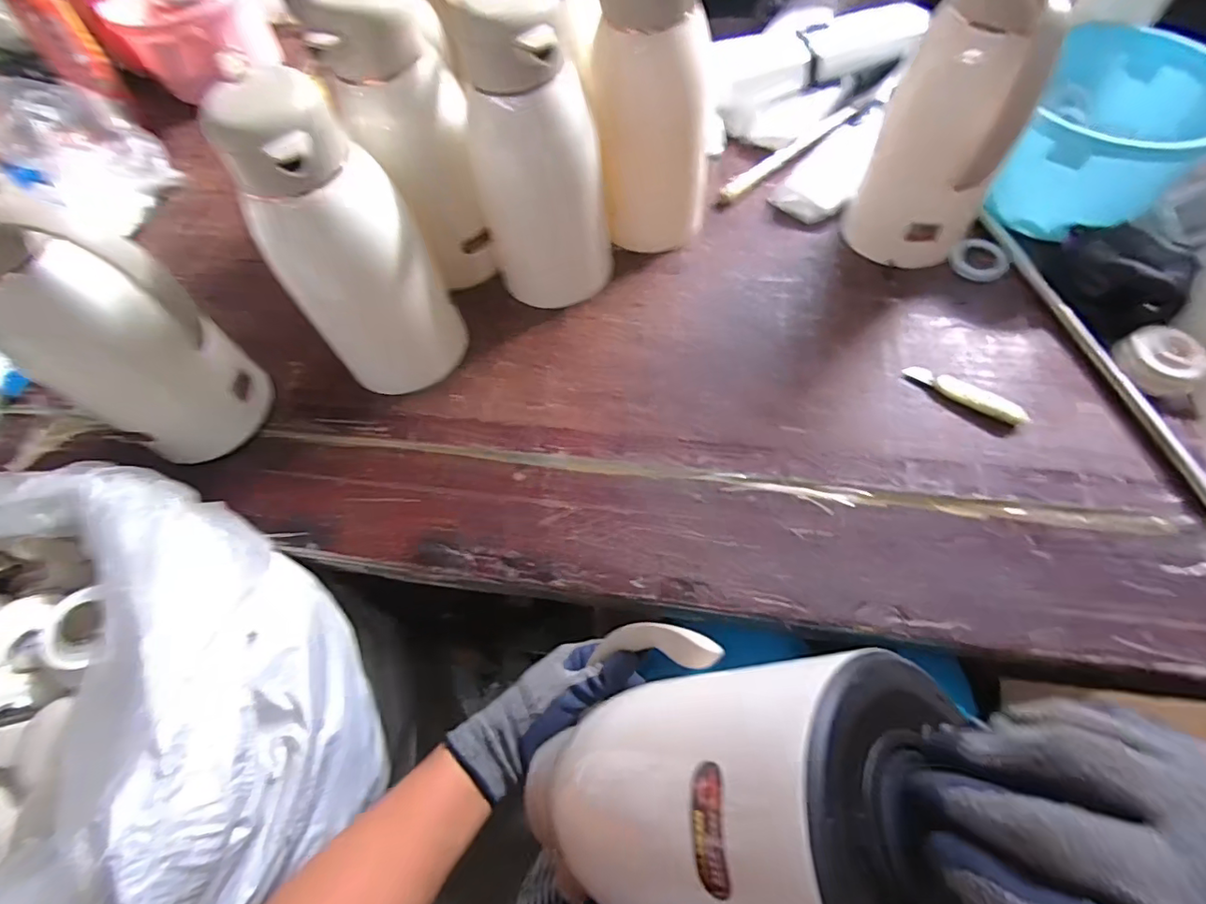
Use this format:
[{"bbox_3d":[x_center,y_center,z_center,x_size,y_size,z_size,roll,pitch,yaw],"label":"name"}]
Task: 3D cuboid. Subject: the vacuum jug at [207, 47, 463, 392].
[{"bbox_3d":[-0.223,-0.170,0.501,0.127,0.266,0.113,-20,63,-4],"label":"vacuum jug"}]

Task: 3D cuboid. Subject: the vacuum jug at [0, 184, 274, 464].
[{"bbox_3d":[-0.429,-0.101,0.481,0.137,0.269,0.122,26,69,17],"label":"vacuum jug"}]

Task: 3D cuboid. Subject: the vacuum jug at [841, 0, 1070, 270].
[{"bbox_3d":[0.335,-0.313,0.527,0.130,0.270,0.114,31,70,19],"label":"vacuum jug"}]

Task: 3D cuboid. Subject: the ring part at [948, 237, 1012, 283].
[{"bbox_3d":[0.430,-0.219,0.632,0.056,0.011,0.059,-1,65,2],"label":"ring part"}]

